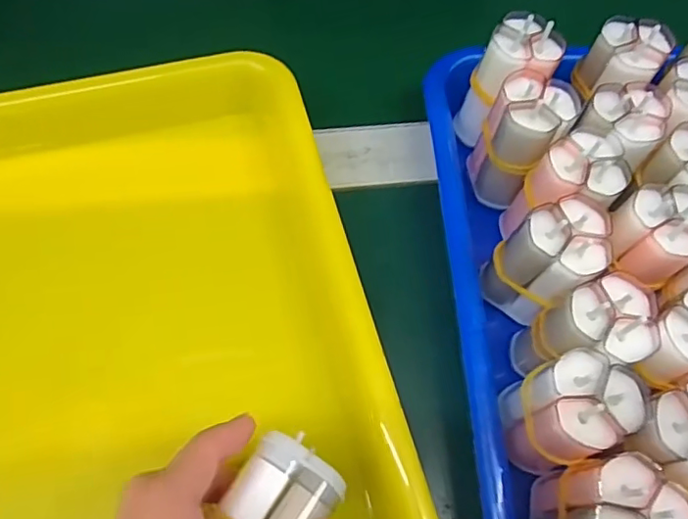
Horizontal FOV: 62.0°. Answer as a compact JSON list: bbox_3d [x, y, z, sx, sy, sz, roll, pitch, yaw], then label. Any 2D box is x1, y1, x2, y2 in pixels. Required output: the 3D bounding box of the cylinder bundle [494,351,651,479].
[{"bbox_3d":[0.083,0.060,0.224,0.036,0.064,0.034,1,64,-2],"label":"cylinder bundle"}]

